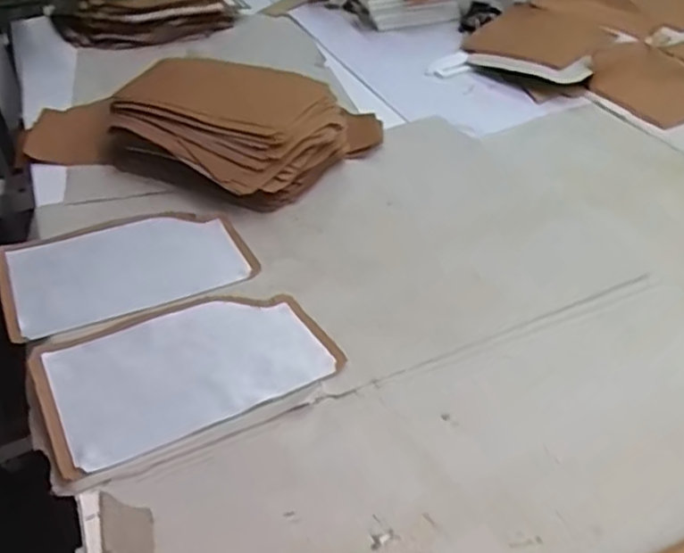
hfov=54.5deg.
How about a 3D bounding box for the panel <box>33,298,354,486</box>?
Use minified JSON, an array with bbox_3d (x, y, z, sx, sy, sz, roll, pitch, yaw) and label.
[{"bbox_3d":[-0.122,0.067,0.518,0.210,0.007,0.135,-19,40,-23],"label":"panel"}]

